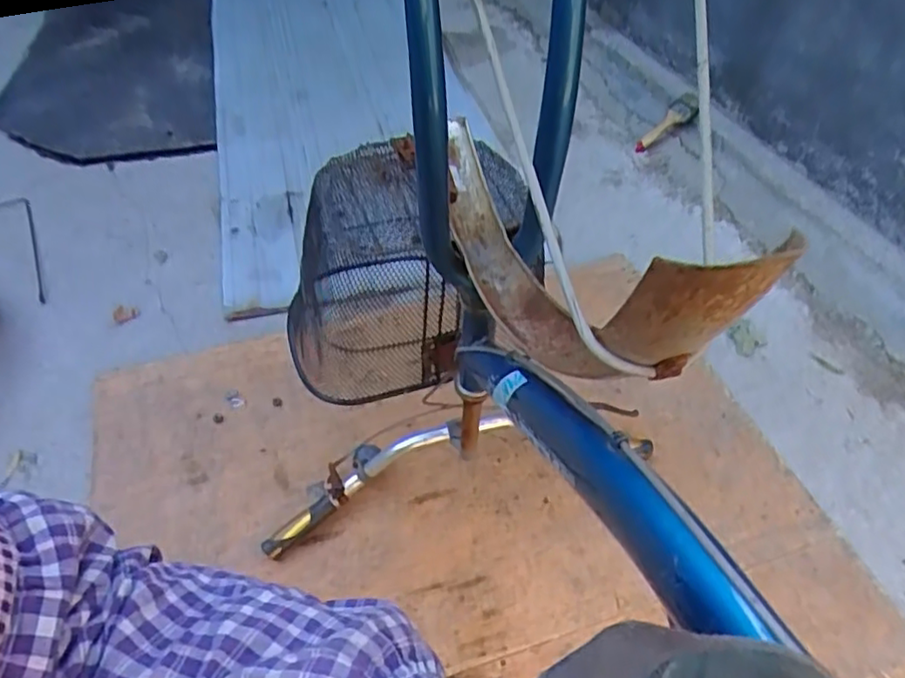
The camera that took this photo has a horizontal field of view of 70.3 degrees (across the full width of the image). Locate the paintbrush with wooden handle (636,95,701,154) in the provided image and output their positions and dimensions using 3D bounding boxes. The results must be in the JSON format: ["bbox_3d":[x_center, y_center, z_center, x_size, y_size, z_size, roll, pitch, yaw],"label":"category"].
[{"bbox_3d":[0.536,-0.538,1.600,0.222,0.034,0.078,-43,58,-9],"label":"paintbrush with wooden handle"}]

